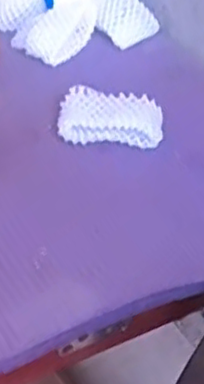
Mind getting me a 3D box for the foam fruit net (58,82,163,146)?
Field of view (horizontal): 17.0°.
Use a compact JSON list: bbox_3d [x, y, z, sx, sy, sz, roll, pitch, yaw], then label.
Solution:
[{"bbox_3d":[0.009,-0.070,0.651,0.097,0.026,0.059,5,41,0],"label":"foam fruit net"}]

